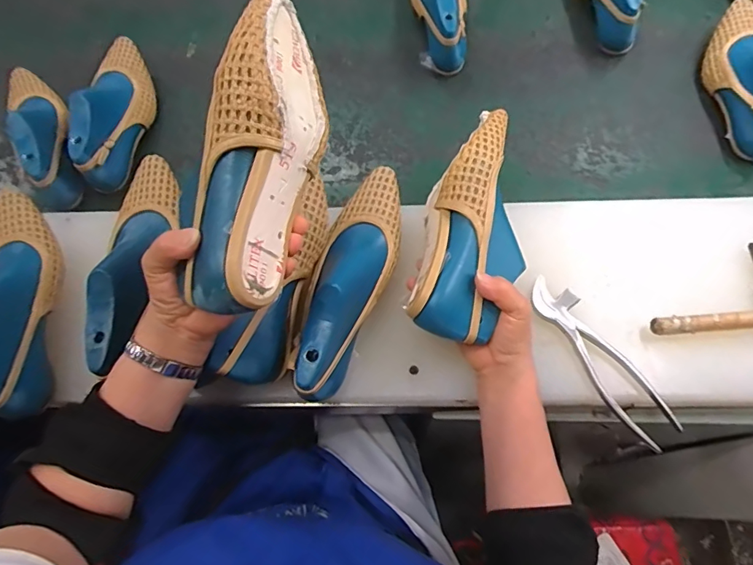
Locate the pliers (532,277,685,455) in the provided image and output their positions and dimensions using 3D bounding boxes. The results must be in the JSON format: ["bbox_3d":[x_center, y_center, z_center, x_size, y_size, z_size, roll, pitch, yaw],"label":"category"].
[{"bbox_3d":[0.226,0.072,0.463,0.051,0.023,0.189,-26,66,-10],"label":"pliers"}]

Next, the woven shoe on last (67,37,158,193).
[{"bbox_3d":[-0.371,-0.251,0.651,0.073,0.093,0.248,-5,64,0],"label":"woven shoe on last"}]

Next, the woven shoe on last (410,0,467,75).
[{"bbox_3d":[0.097,-0.449,0.718,0.085,0.090,0.241,1,64,3],"label":"woven shoe on last"}]

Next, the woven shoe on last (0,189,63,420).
[{"bbox_3d":[-0.372,0.010,0.463,0.074,0.074,0.249,-22,65,-8],"label":"woven shoe on last"}]

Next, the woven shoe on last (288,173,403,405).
[{"bbox_3d":[-0.032,-0.017,0.460,0.079,0.070,0.256,21,66,12],"label":"woven shoe on last"}]

